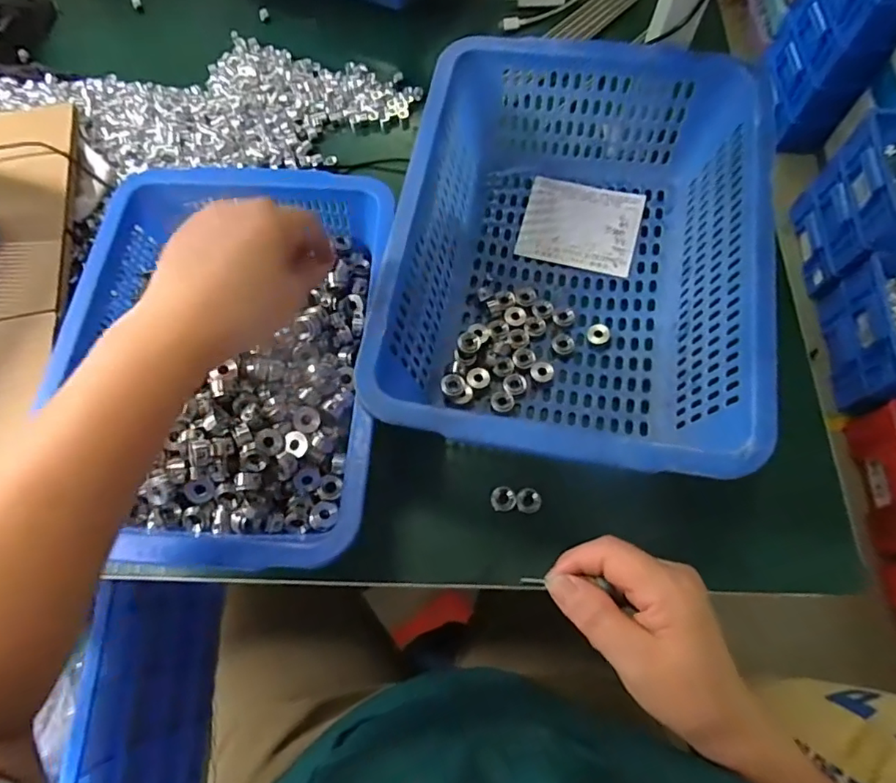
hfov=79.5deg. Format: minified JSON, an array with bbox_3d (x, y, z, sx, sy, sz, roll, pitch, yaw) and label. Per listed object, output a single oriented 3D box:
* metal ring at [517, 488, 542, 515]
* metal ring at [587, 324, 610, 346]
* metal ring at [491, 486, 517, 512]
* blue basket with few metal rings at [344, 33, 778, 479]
[{"bbox_3d":[0.064,0.087,0.430,0.020,0.004,0.020,-1,75,3],"label":"metal ring"},{"bbox_3d":[0.135,-0.051,0.483,0.019,0.016,0.018,0,68,0],"label":"metal ring"},{"bbox_3d":[0.045,0.086,0.432,0.019,0.008,0.019,0,68,0],"label":"metal ring"},{"bbox_3d":[0.097,-0.109,0.450,0.267,0.125,0.350,9,68,4],"label":"blue basket with few metal rings"}]

